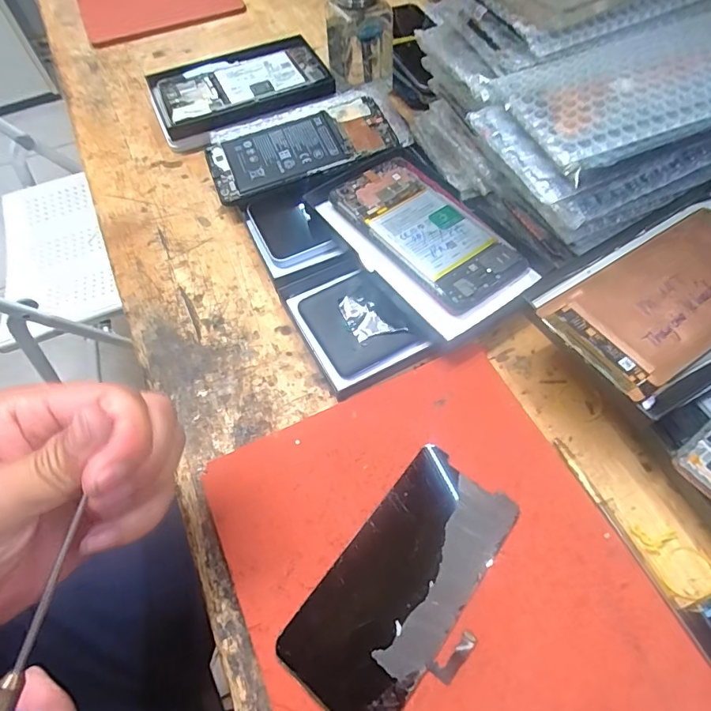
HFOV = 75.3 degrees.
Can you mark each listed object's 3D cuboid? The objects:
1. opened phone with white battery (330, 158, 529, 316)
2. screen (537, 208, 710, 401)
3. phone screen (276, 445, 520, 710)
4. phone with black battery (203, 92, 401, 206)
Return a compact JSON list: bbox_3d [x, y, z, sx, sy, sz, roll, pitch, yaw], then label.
[{"bbox_3d":[0.054,-0.097,0.354,0.074,0.008,0.153,-36,66,-16],"label":"opened phone with white battery"},{"bbox_3d":[0.186,-0.036,0.268,0.148,0.008,0.070,-30,63,-13],"label":"screen"},{"bbox_3d":[0.030,0.123,0.250,0.076,0.005,0.138,34,68,21],"label":"phone screen"},{"bbox_3d":[-0.047,-0.184,0.412,0.163,0.011,0.074,-21,74,-6],"label":"phone with black battery"}]

